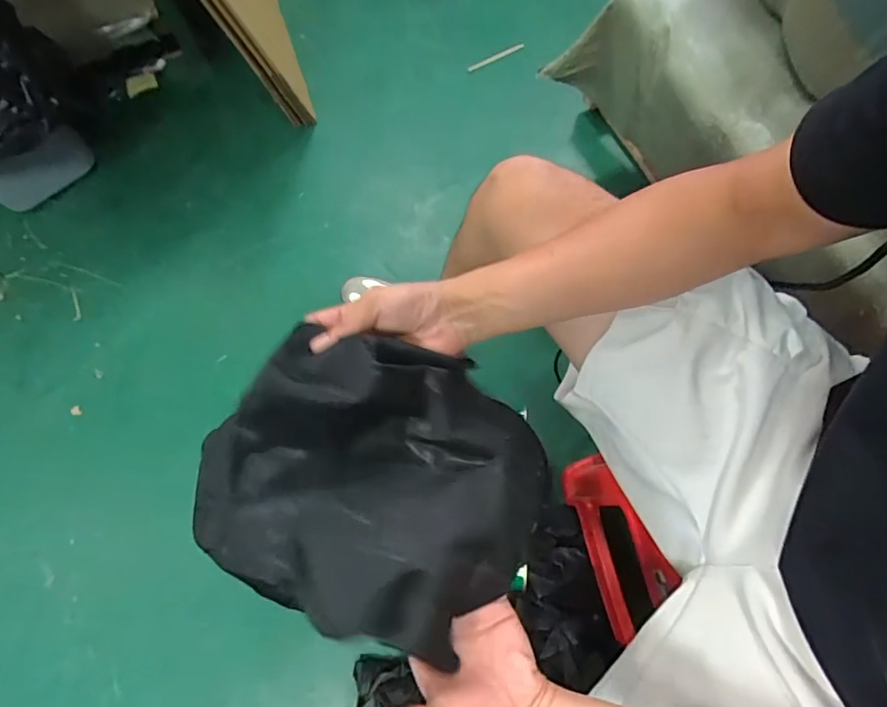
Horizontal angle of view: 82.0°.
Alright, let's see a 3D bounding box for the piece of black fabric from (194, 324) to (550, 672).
[{"bbox_3d":[-0.043,0.092,0.381,0.228,0.100,0.202,24,72,11],"label":"piece of black fabric"}]

